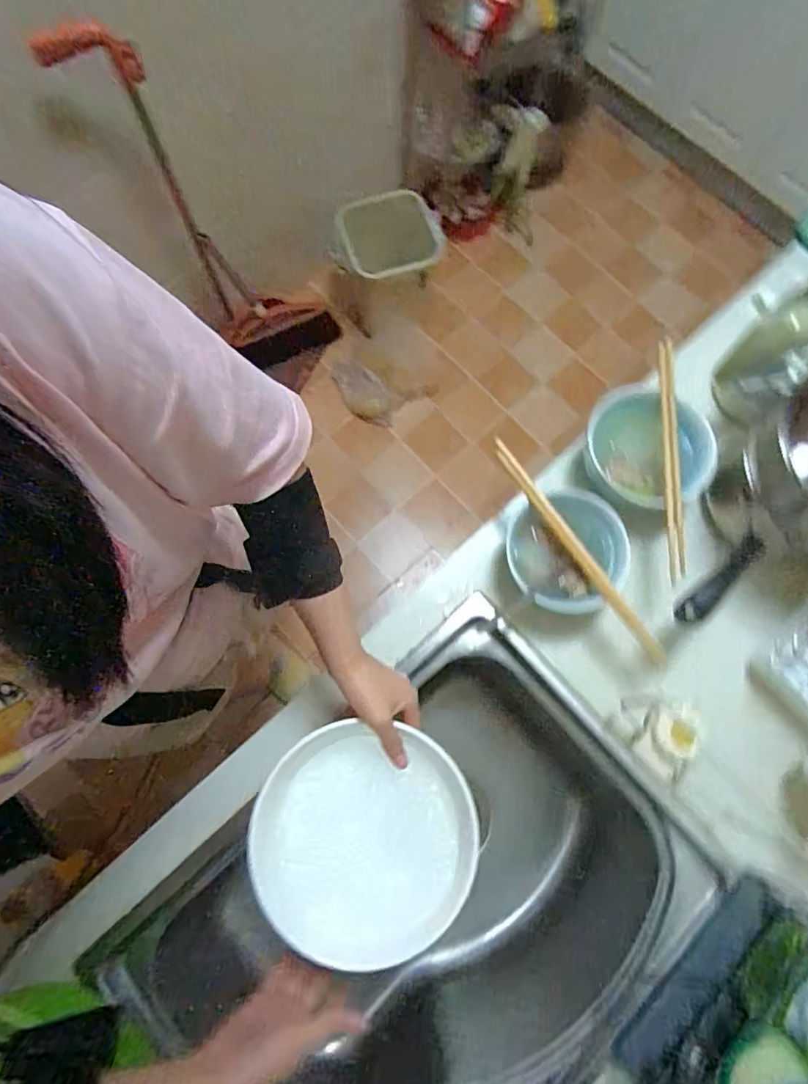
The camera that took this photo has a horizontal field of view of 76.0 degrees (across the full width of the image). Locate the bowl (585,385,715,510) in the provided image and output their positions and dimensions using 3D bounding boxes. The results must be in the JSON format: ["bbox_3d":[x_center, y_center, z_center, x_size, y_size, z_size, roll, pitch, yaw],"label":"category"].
[{"bbox_3d":[0.290,-0.101,0.625,0.145,0.065,0.137,0,75,-2],"label":"bowl"}]

